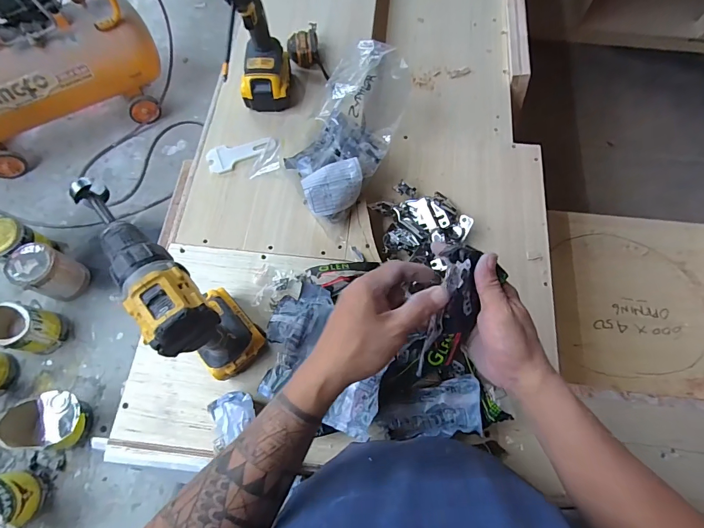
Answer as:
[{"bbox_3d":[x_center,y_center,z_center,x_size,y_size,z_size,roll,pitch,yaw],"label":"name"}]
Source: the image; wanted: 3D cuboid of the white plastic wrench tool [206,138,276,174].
[{"bbox_3d":[-0.197,-0.198,0.675,0.121,0.006,0.051,-22,76,-1],"label":"white plastic wrench tool"}]

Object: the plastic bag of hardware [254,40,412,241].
[{"bbox_3d":[-0.019,-0.228,0.648,0.168,0.076,0.330,24,71,9],"label":"plastic bag of hardware"}]

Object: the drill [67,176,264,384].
[{"bbox_3d":[-0.213,0.019,0.440,0.074,0.214,0.215,-41,74,-14],"label":"drill"}]

